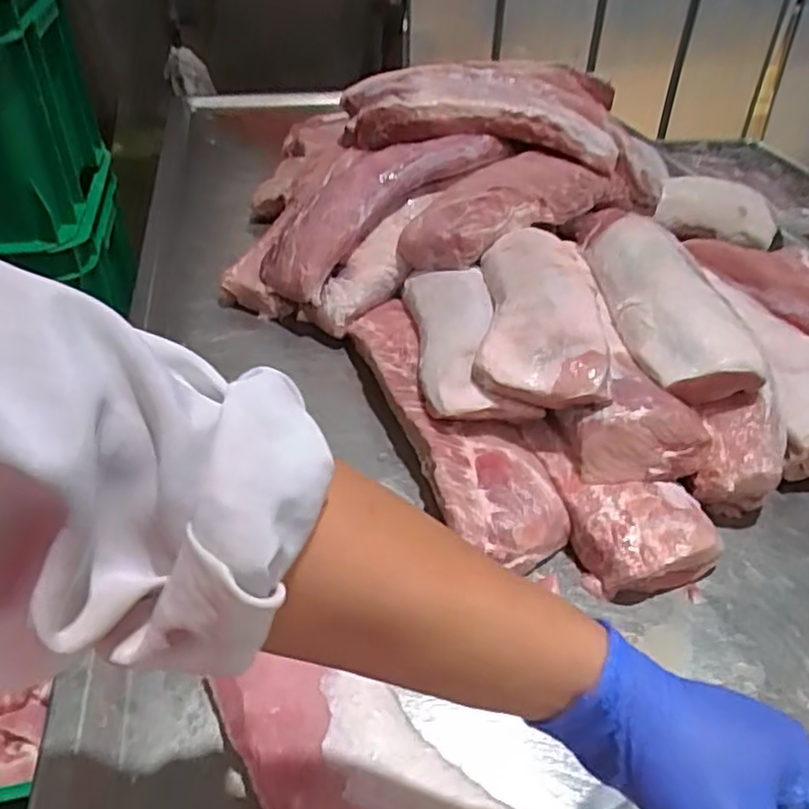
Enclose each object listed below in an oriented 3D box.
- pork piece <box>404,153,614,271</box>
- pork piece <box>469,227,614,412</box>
[{"bbox_3d":[0.154,-0.293,1.007,0.135,0.070,0.371,32,47,32],"label":"pork piece"},{"bbox_3d":[0.160,-0.126,0.800,0.140,0.058,0.342,6,39,5],"label":"pork piece"}]

